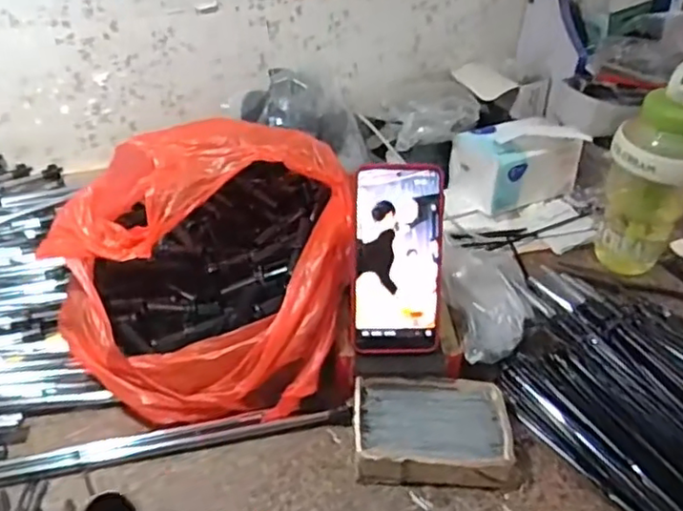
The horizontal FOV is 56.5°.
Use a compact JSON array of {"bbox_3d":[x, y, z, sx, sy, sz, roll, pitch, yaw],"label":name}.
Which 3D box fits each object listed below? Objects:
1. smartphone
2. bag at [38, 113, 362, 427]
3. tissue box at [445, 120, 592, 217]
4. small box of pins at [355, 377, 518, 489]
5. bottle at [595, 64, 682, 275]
[{"bbox_3d":[0.050,0.005,0.548,0.075,0.162,0.010,1,7,0],"label":"smartphone"},{"bbox_3d":[-0.115,-0.001,0.590,0.246,0.171,0.253,6,37,7],"label":"bag"},{"bbox_3d":[0.219,-0.117,0.816,0.159,0.108,0.088,-17,40,-22],"label":"tissue box"},{"bbox_3d":[0.077,0.152,0.545,0.133,0.040,0.092,0,37,-1],"label":"small box of pins"},{"bbox_3d":[0.343,-0.073,0.674,0.098,0.250,0.111,3,37,3],"label":"bottle"}]

